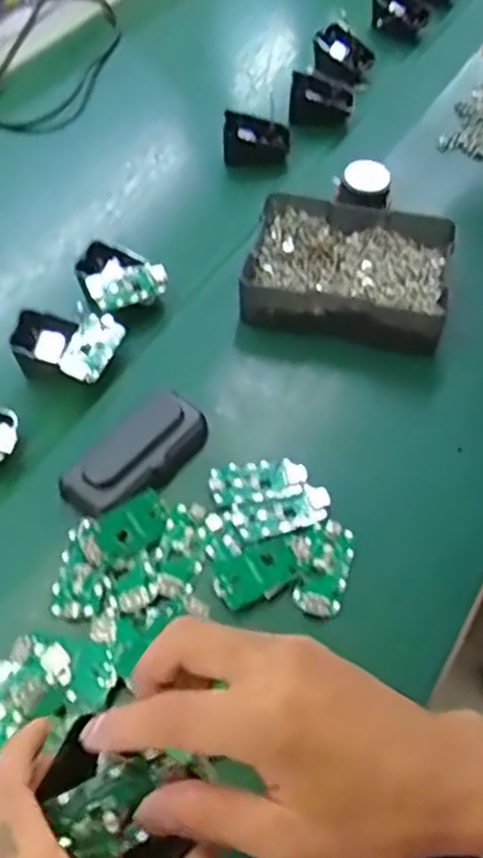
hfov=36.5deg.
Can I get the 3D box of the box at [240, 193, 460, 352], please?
[{"bbox_3d":[0.088,-0.129,0.601,0.155,0.051,0.121,8,54,9],"label":"box"}]

